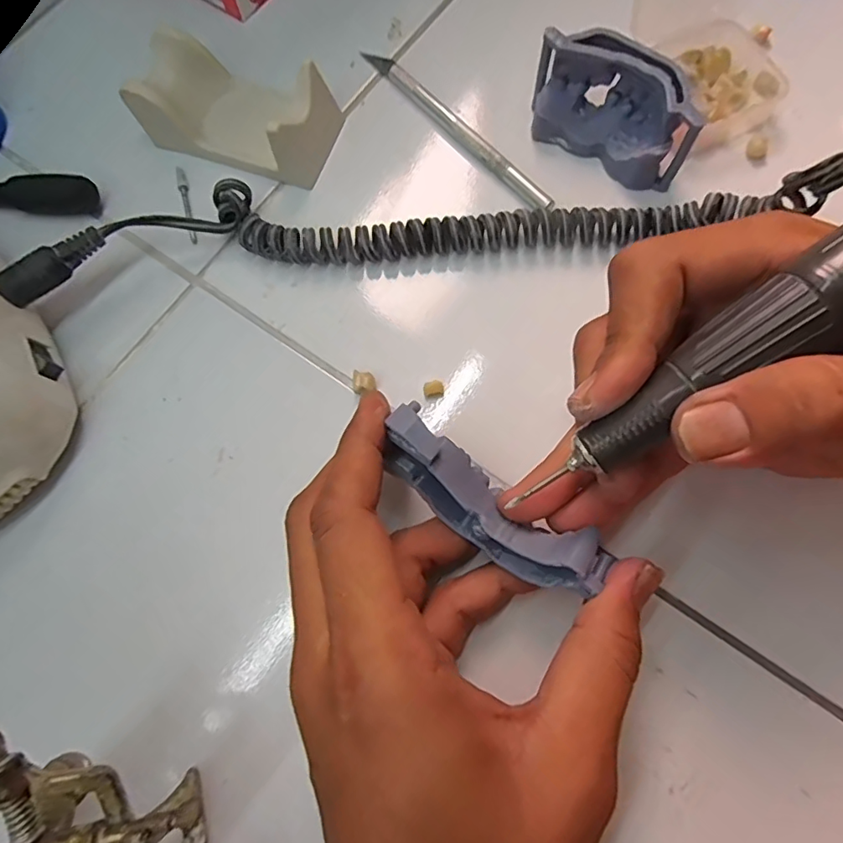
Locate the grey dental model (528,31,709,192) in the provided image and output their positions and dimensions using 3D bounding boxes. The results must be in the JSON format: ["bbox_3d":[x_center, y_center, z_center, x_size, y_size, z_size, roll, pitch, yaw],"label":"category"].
[{"bbox_3d":[0.088,-0.144,0.245,0.079,0.041,0.029,33,77,11],"label":"grey dental model"}]

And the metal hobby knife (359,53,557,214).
[{"bbox_3d":[0.016,-0.149,0.269,0.008,0.007,0.133,-40,76,-10],"label":"metal hobby knife"}]

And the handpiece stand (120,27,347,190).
[{"bbox_3d":[-0.090,-0.154,0.262,0.090,0.033,0.046,19,74,8],"label":"handpiece stand"}]

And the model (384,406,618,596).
[{"bbox_3d":[0.023,0.029,0.188,0.084,0.026,0.023,37,77,11],"label":"model"}]

